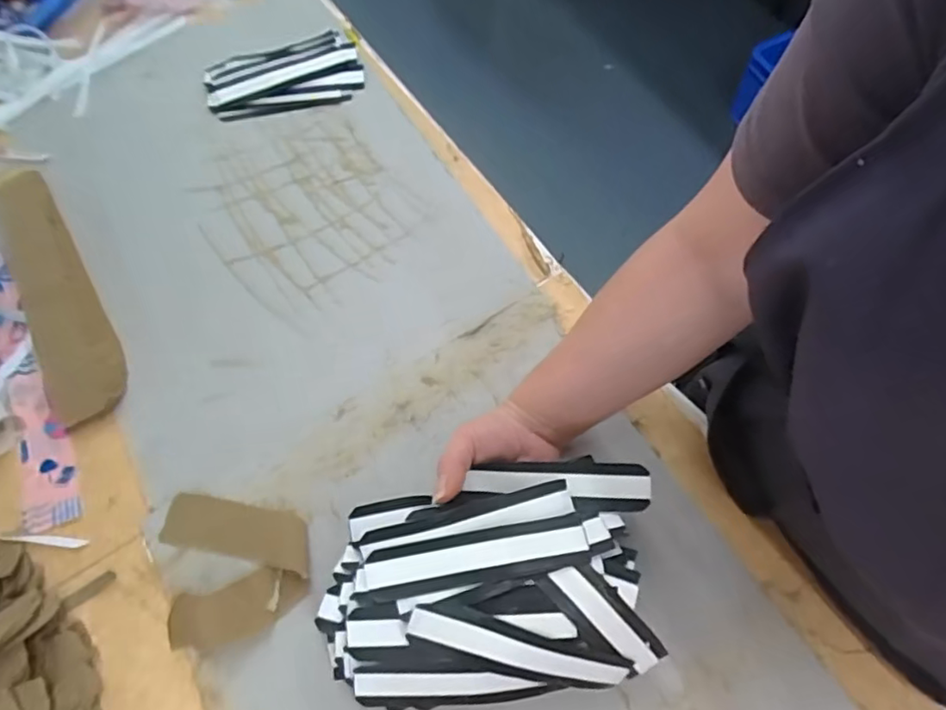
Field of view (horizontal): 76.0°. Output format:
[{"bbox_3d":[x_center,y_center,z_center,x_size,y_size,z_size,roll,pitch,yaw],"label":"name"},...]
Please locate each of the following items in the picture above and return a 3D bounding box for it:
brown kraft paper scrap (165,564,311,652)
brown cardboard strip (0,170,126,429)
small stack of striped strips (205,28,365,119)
[{"bbox_3d":[-0.166,0.175,0.419,0.096,0.033,0.039,-16,66,-8],"label":"brown kraft paper scrap"},{"bbox_3d":[-0.370,-0.064,0.530,0.057,0.027,0.273,-29,69,-14],"label":"brown cardboard strip"},{"bbox_3d":[-0.202,-0.298,0.650,0.162,0.020,0.084,-15,66,-8],"label":"small stack of striped strips"}]

